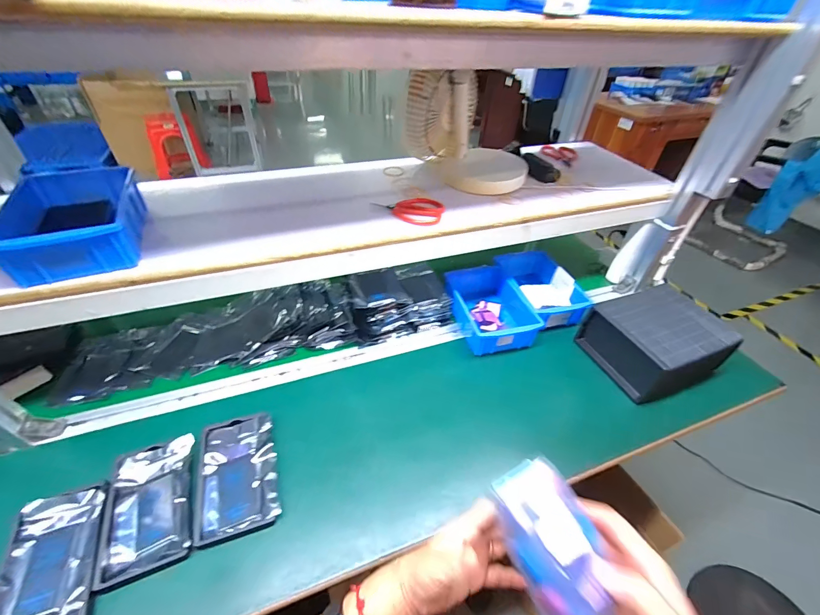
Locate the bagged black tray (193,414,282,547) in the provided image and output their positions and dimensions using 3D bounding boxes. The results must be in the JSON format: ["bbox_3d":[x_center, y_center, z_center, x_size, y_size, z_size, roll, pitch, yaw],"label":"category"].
[{"bbox_3d":[-0.237,0.224,0.482,0.098,0.014,0.152,-11,44,-15],"label":"bagged black tray"}]

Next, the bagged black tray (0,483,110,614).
[{"bbox_3d":[-0.412,0.291,0.399,0.098,0.017,0.155,-16,45,-19],"label":"bagged black tray"}]

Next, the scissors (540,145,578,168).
[{"bbox_3d":[0.359,-0.360,0.833,0.078,0.013,0.110,4,42,1],"label":"scissors"}]

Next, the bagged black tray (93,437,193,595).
[{"bbox_3d":[-0.332,0.250,0.449,0.097,0.017,0.158,-14,44,-18],"label":"bagged black tray"}]

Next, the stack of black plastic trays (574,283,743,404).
[{"bbox_3d":[0.449,0.059,0.654,0.188,0.097,0.166,-15,45,-19],"label":"stack of black plastic trays"}]

